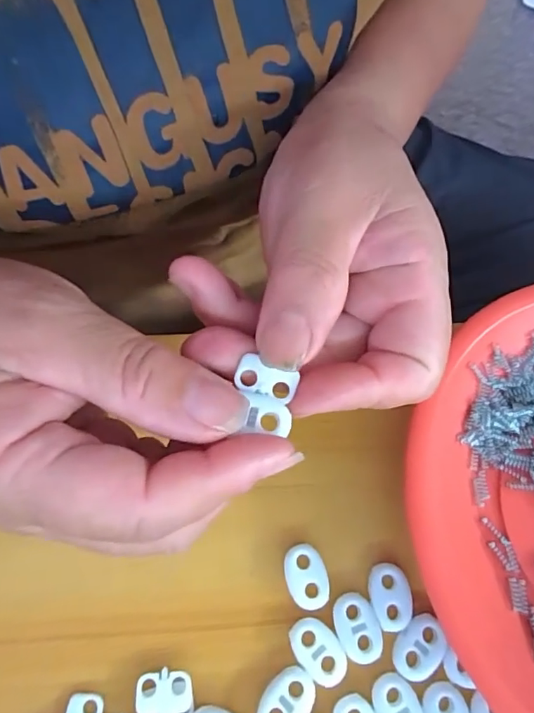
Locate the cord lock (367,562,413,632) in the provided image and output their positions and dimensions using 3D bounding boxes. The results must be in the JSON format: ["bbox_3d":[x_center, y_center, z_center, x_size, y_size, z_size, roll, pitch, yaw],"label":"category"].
[{"bbox_3d":[0.045,0.087,0.176,0.015,0.004,0.022,-3,64,1],"label":"cord lock"}]

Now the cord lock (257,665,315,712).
[{"bbox_3d":[0.006,0.117,0.163,0.015,0.004,0.023,38,71,18],"label":"cord lock"}]

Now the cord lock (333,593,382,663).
[{"bbox_3d":[0.032,0.096,0.172,0.014,0.004,0.022,-18,65,-6],"label":"cord lock"}]

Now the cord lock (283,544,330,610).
[{"bbox_3d":[0.015,0.083,0.182,0.015,0.006,0.022,-14,64,-4],"label":"cord lock"}]

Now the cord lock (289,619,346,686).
[{"bbox_3d":[0.018,0.103,0.170,0.015,0.004,0.022,-30,67,-12],"label":"cord lock"}]

